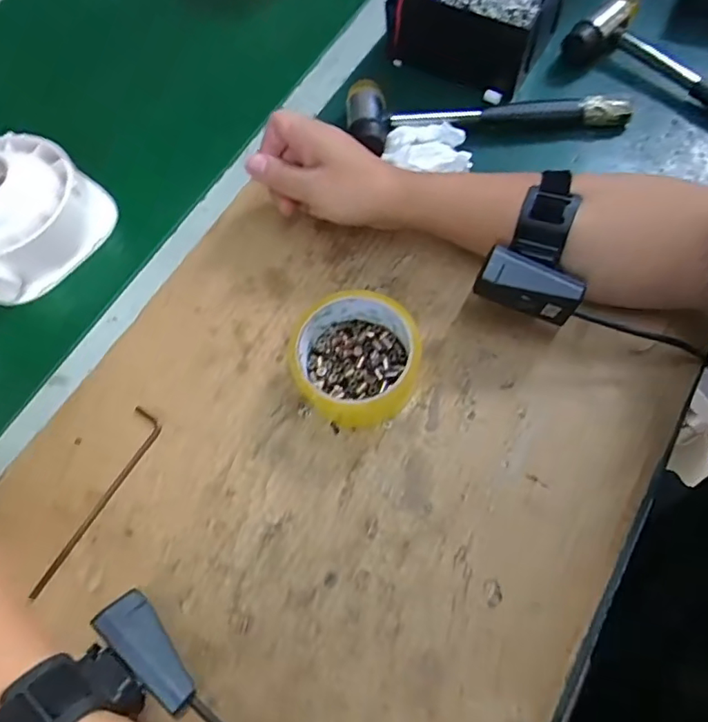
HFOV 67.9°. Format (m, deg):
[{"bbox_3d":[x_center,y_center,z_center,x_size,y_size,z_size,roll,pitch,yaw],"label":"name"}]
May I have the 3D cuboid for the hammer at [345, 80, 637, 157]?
[{"bbox_3d":[0.118,-0.231,0.477,0.246,0.032,0.076,-8,67,0],"label":"hammer"}]

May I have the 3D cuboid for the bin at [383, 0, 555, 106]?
[{"bbox_3d":[0.119,-0.335,0.500,0.138,0.066,0.140,30,72,14],"label":"bin"}]

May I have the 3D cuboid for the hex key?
[{"bbox_3d":[-0.178,0.098,0.369,0.023,0.005,0.138,20,70,11],"label":"hex key"}]

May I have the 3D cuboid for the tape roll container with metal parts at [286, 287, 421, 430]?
[{"bbox_3d":[0.001,-0.001,0.384,0.089,0.043,0.088,-1,67,3],"label":"tape roll container with metal parts"}]

